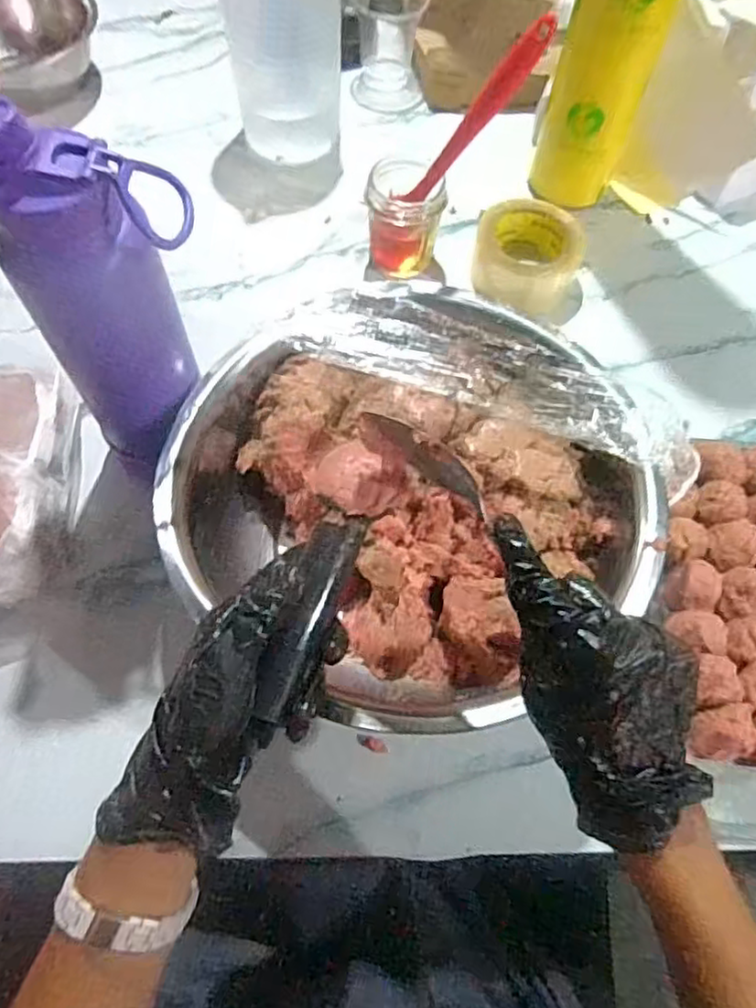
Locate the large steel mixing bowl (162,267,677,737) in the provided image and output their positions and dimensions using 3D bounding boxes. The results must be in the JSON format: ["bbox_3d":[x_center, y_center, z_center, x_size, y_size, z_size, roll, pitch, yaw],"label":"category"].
[{"bbox_3d":[0.017,-0.009,0.520,0.339,0.110,0.314,1,64,-2],"label":"large steel mixing bowl"}]

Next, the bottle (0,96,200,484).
[{"bbox_3d":[-0.169,-0.114,0.465,0.090,0.301,0.087,27,65,12],"label":"bottle"}]

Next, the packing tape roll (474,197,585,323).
[{"bbox_3d":[0.154,-0.250,0.675,0.114,0.052,0.102,20,65,8],"label":"packing tape roll"}]

